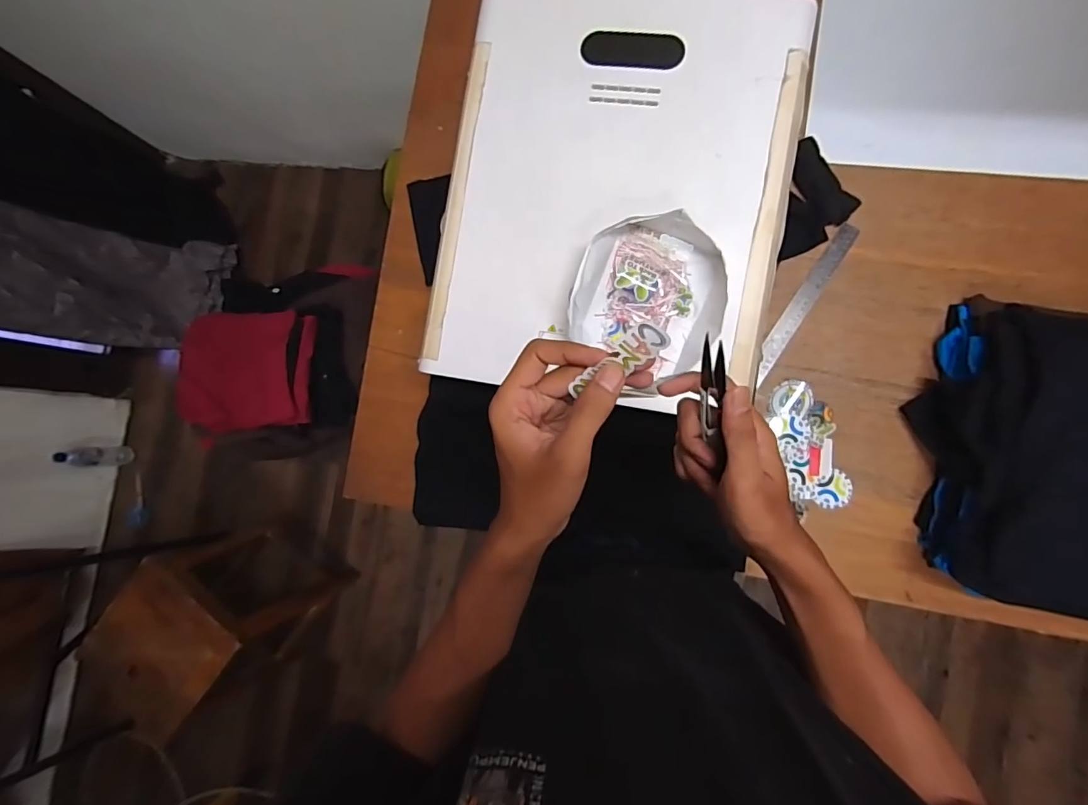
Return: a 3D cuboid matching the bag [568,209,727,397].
[{"bbox_3d":[0.117,-0.118,0.539,0.164,0.052,0.174,-4,84,8],"label":"bag"}]

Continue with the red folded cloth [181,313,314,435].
[{"bbox_3d":[-0.602,-0.062,0.966,0.262,0.056,0.228,-3,84,8],"label":"red folded cloth"}]

